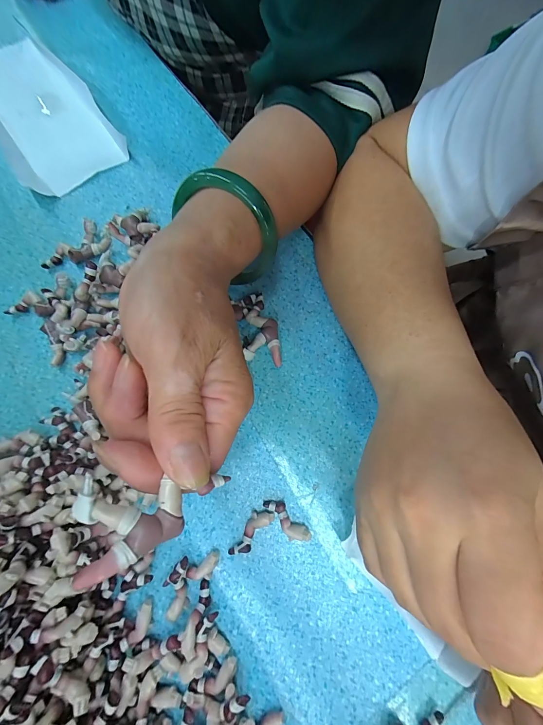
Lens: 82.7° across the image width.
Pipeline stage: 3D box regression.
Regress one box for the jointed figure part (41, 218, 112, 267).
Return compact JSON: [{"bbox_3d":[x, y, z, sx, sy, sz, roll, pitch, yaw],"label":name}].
[{"bbox_3d":[-0.163,-0.096,0.259,0.058,0.022,0.027,-39,79,-12],"label":"jointed figure part"}]

